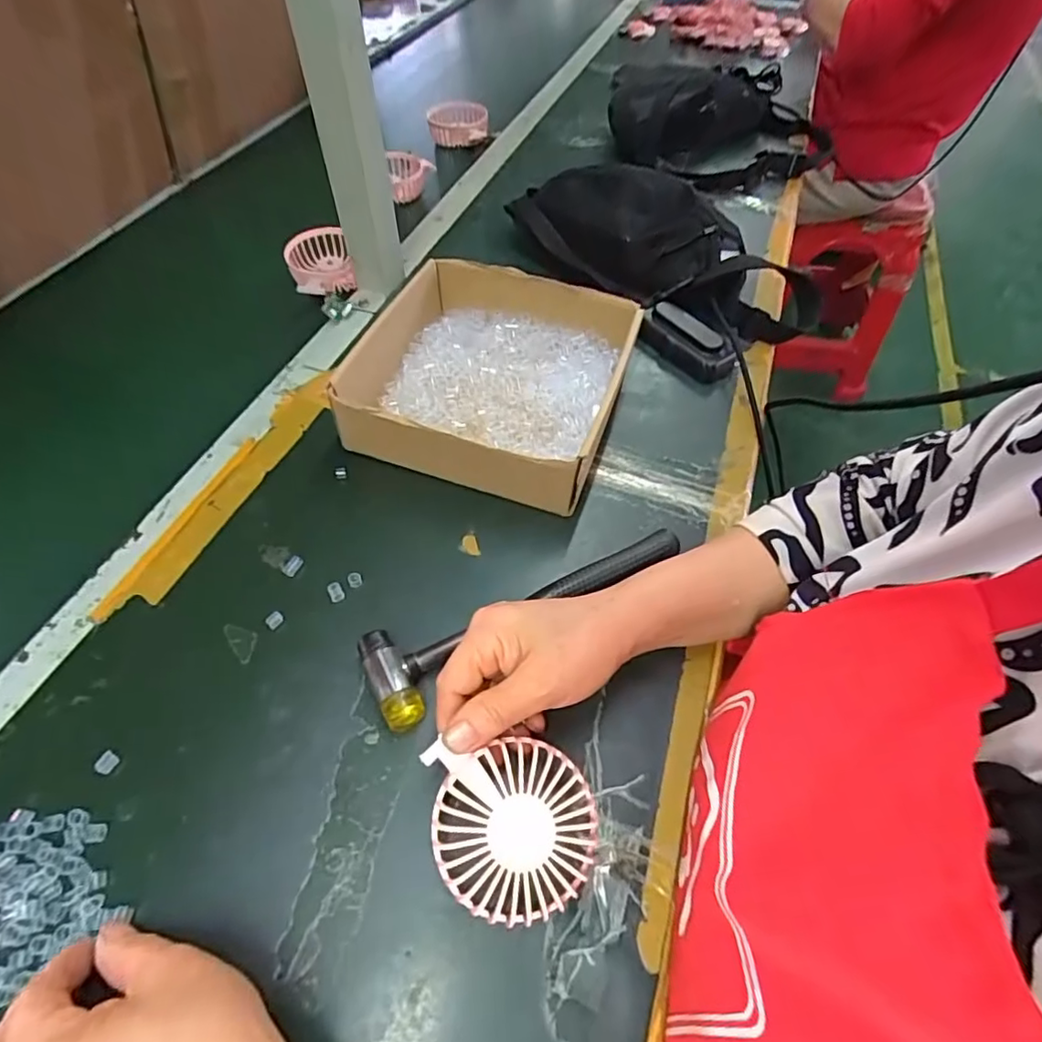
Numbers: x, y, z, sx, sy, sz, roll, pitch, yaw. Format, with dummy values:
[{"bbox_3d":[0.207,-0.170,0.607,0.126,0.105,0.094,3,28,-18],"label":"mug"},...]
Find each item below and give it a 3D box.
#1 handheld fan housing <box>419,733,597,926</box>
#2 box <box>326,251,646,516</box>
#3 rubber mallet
[{"bbox_3d":[-0.003,0.156,0.296,0.082,0.019,0.082,-4,55,-7],"label":"handheld fan housing"},{"bbox_3d":[-0.023,-0.121,0.494,0.206,0.068,0.225,15,55,7],"label":"box"},{"bbox_3d":[0.014,0.067,0.388,0.235,0.025,0.060,-18,58,-16],"label":"rubber mallet"}]

